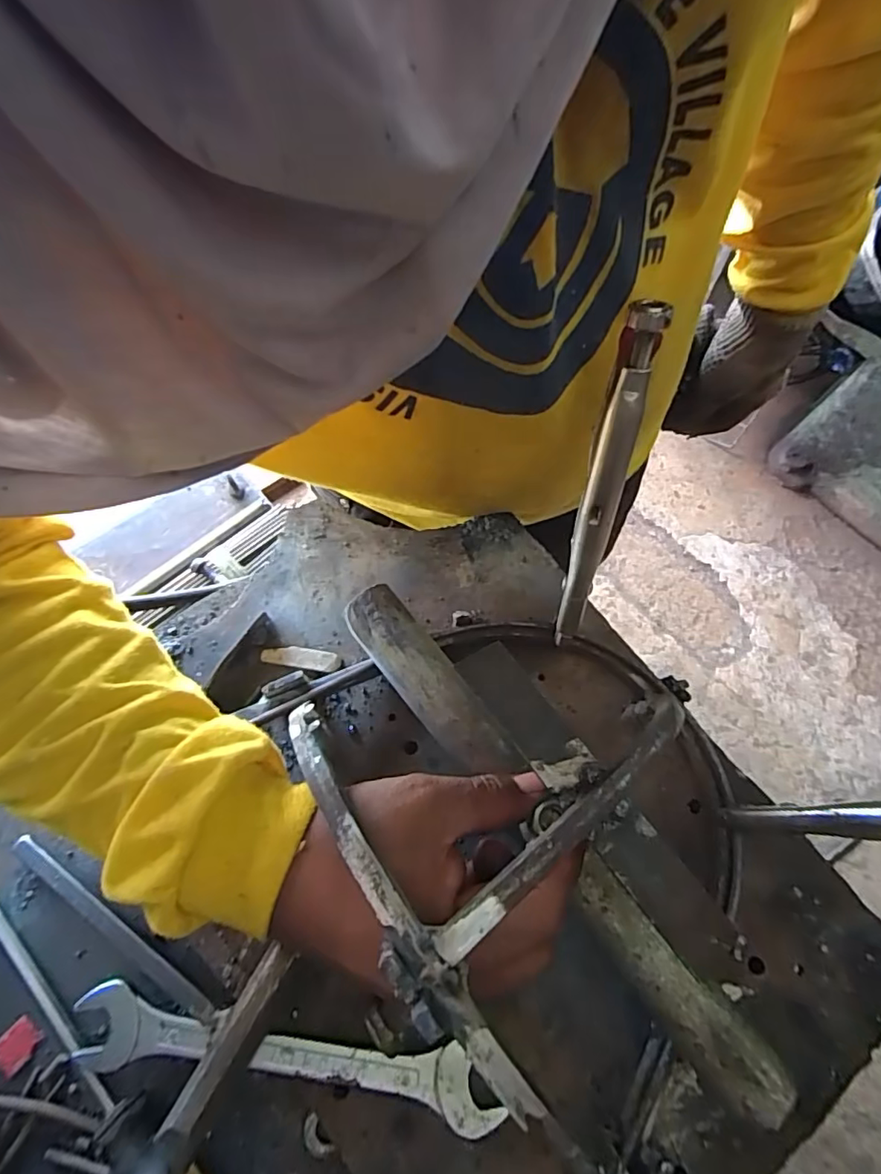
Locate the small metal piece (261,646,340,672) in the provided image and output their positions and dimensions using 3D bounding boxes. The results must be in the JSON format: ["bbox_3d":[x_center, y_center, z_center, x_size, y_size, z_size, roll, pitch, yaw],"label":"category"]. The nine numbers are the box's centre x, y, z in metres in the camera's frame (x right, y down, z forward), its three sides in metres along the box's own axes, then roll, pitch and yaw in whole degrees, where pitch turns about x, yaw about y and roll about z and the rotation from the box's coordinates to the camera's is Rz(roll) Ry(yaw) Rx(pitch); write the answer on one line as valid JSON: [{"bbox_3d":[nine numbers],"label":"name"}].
[{"bbox_3d":[-0.084,0.042,0.338,0.045,0.004,0.012,8,67,1],"label":"small metal piece"}]

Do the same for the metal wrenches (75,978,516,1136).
[{"bbox_3d":[-0.076,0.227,0.271,0.207,0.007,0.032,7,71,4],"label":"metal wrenches"}]

